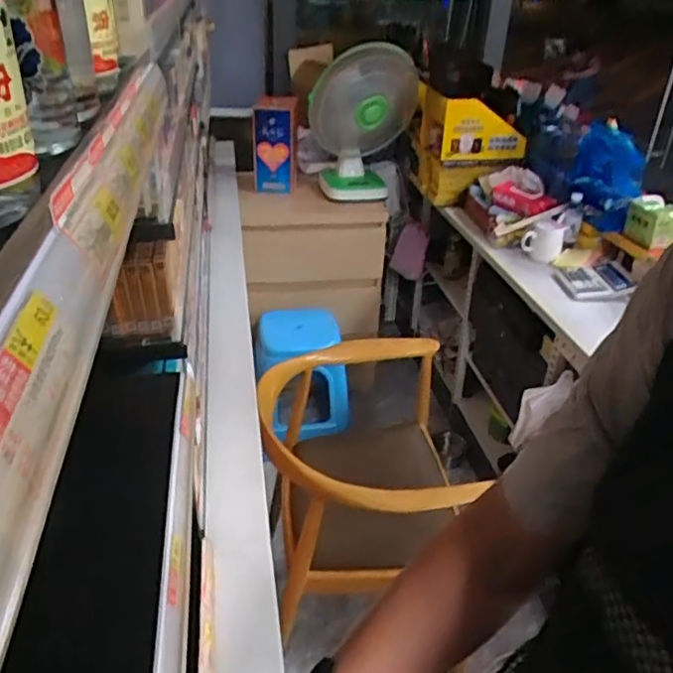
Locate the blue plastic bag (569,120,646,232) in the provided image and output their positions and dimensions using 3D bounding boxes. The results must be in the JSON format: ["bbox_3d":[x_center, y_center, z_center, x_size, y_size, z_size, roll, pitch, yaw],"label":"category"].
[{"bbox_3d":[0.707,-0.434,1.615,0.158,0.228,0.200,15,34,20],"label":"blue plastic bag"}]

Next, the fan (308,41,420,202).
[{"bbox_3d":[0.083,-0.657,1.883,0.314,0.466,0.379,3,32,1],"label":"fan"}]

